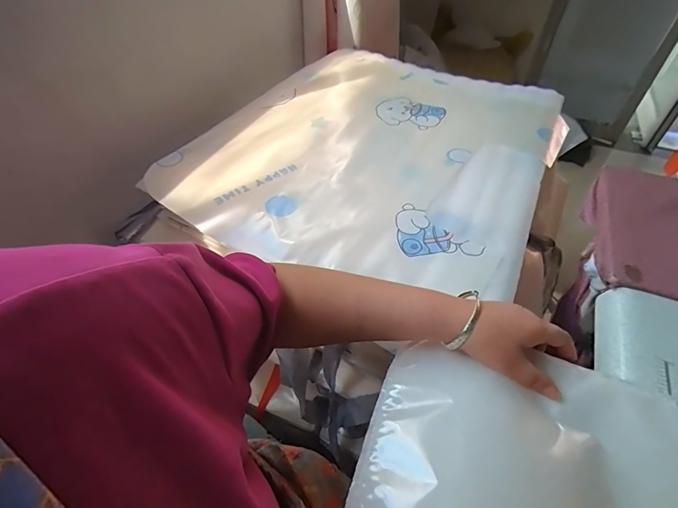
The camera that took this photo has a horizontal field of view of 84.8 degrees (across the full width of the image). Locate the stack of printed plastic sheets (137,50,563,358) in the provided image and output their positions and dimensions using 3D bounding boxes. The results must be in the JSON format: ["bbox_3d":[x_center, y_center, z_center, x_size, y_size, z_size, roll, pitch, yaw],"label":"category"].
[{"bbox_3d":[0.092,-0.229,0.735,0.591,0.022,0.746,24,51,17],"label":"stack of printed plastic sheets"}]

